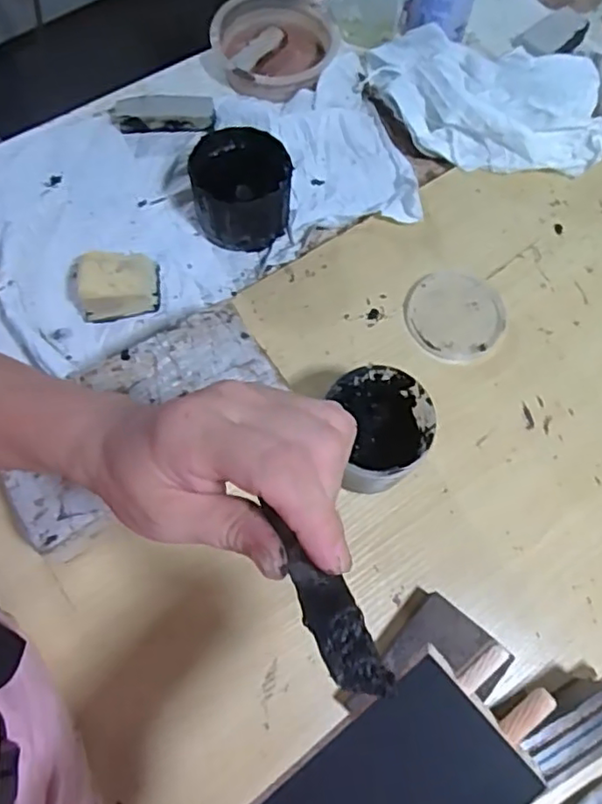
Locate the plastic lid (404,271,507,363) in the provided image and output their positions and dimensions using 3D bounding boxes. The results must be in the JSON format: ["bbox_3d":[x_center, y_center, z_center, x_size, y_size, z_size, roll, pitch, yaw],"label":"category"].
[{"bbox_3d":[0.136,-0.077,0.551,0.088,0.008,0.084,0,70,-1],"label":"plastic lid"}]

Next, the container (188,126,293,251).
[{"bbox_3d":[-0.053,-0.191,0.563,0.084,0.066,0.080,0,70,-1],"label":"container"}]

